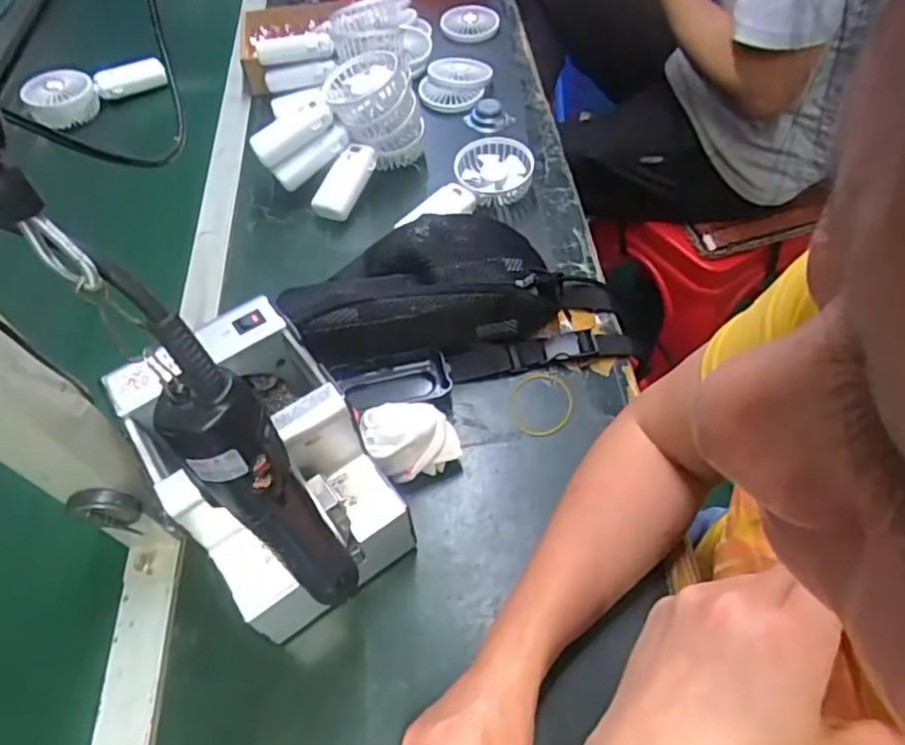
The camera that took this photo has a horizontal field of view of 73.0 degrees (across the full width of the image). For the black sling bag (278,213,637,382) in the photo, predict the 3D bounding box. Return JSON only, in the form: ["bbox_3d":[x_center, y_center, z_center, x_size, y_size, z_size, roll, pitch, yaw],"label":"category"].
[{"bbox_3d":[0.006,-0.076,0.588,0.318,0.076,0.149,-6,56,-4],"label":"black sling bag"}]

